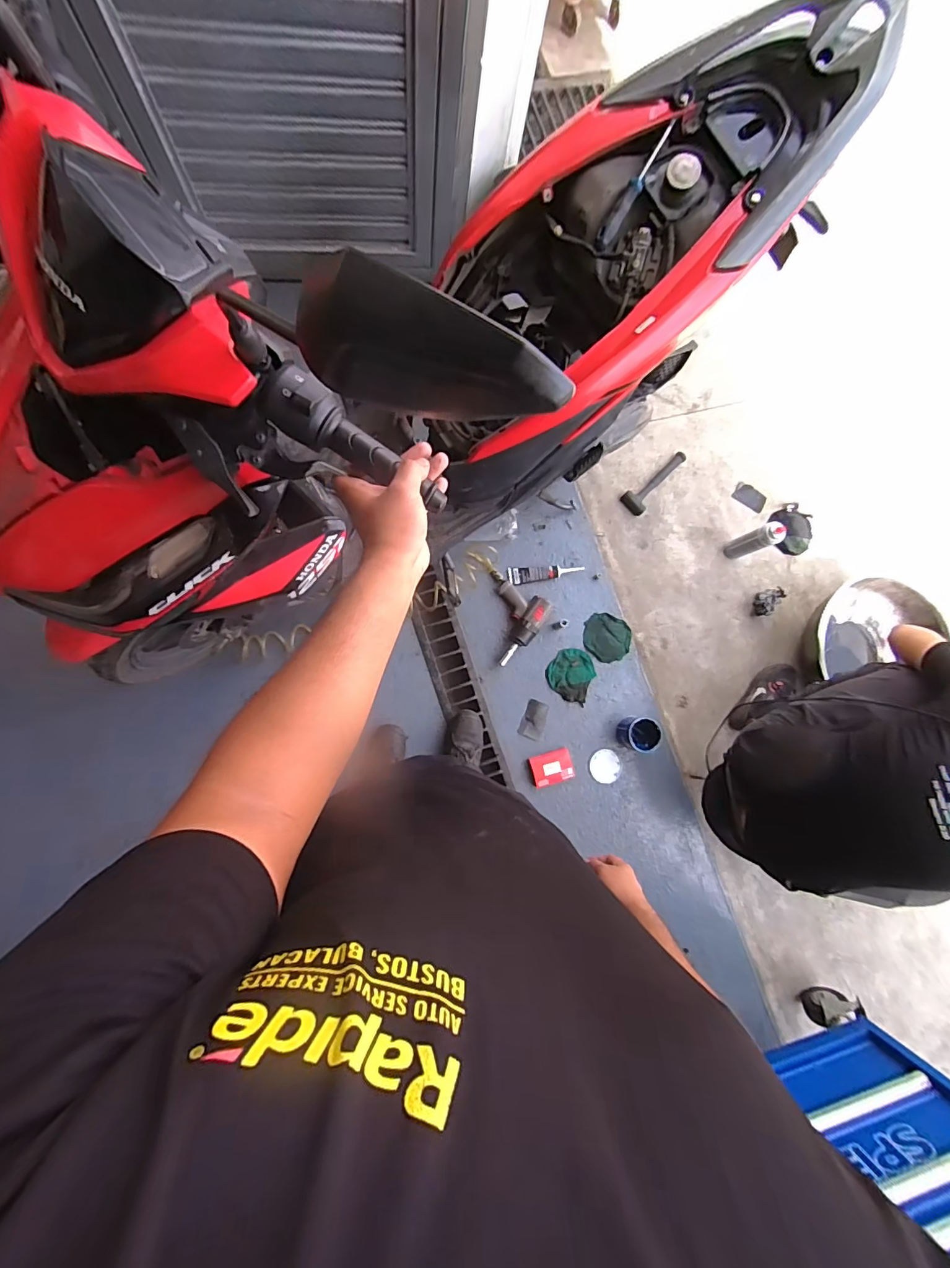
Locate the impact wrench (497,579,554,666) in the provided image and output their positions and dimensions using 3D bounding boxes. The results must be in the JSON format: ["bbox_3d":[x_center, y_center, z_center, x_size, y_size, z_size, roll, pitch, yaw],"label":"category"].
[{"bbox_3d":[0.110,-0.034,1.460,0.180,0.061,0.239,35,81,-2],"label":"impact wrench"}]

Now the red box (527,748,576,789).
[{"bbox_3d":[0.236,0.410,1.434,0.136,0.038,0.095,-15,85,-8],"label":"red box"}]

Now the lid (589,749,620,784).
[{"bbox_3d":[0.410,0.417,1.479,0.093,0.011,0.102,1,83,-6],"label":"lid"}]

